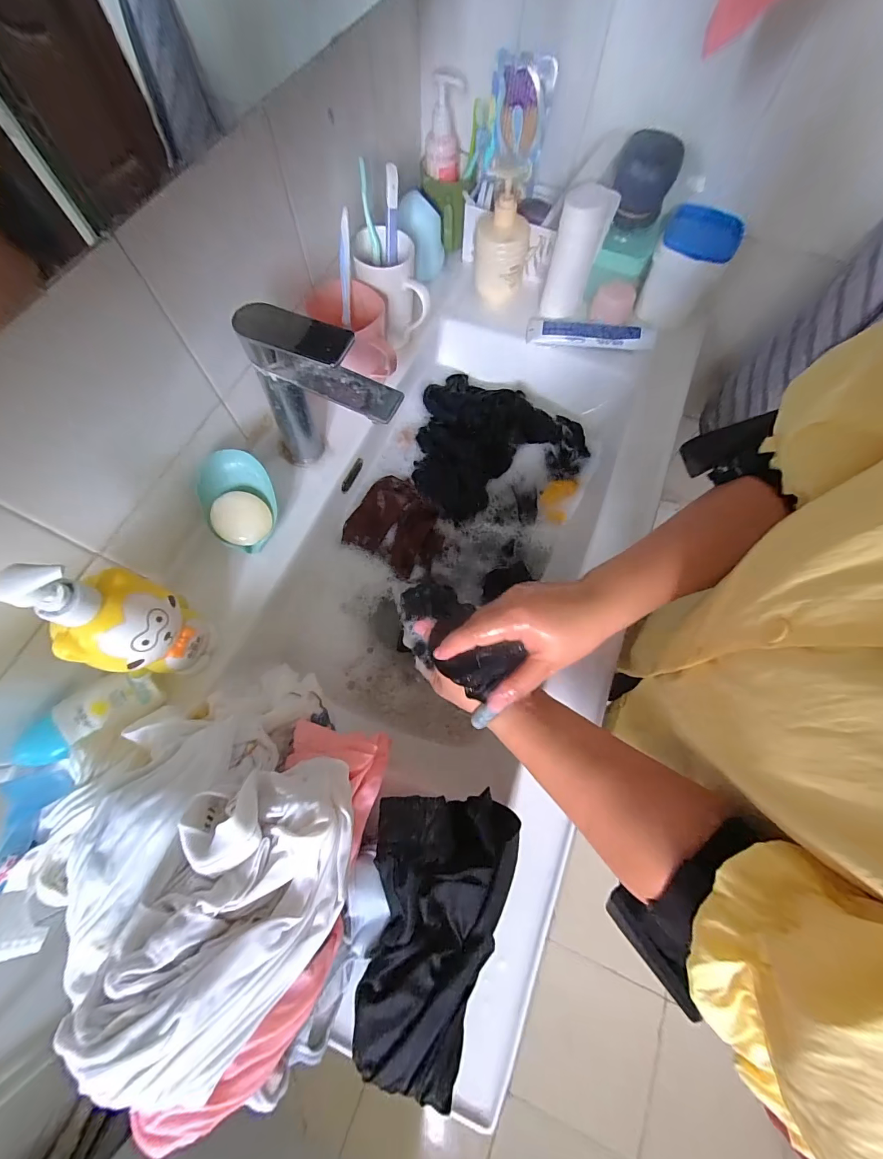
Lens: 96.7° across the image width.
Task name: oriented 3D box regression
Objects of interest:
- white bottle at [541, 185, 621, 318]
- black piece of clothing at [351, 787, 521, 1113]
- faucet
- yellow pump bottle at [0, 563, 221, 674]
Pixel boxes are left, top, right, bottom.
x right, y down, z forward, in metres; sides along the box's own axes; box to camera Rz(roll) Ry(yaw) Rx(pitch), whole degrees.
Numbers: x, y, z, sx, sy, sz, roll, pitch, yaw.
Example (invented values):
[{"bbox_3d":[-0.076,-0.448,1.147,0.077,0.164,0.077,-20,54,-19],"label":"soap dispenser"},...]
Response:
[{"bbox_3d":[0.187,-0.448,0.551,0.063,0.149,0.048,17,68,6],"label":"white bottle"},{"bbox_3d":[-0.001,0.274,0.301,0.110,0.050,0.186,6,67,2],"label":"black piece of clothing"},{"bbox_3d":[-0.115,-0.179,0.417,0.148,0.172,0.040,20,69,8],"label":"faucet"},{"bbox_3d":[-0.259,0.040,0.333,0.049,0.194,0.073,16,68,6],"label":"yellow pump bottle"}]

